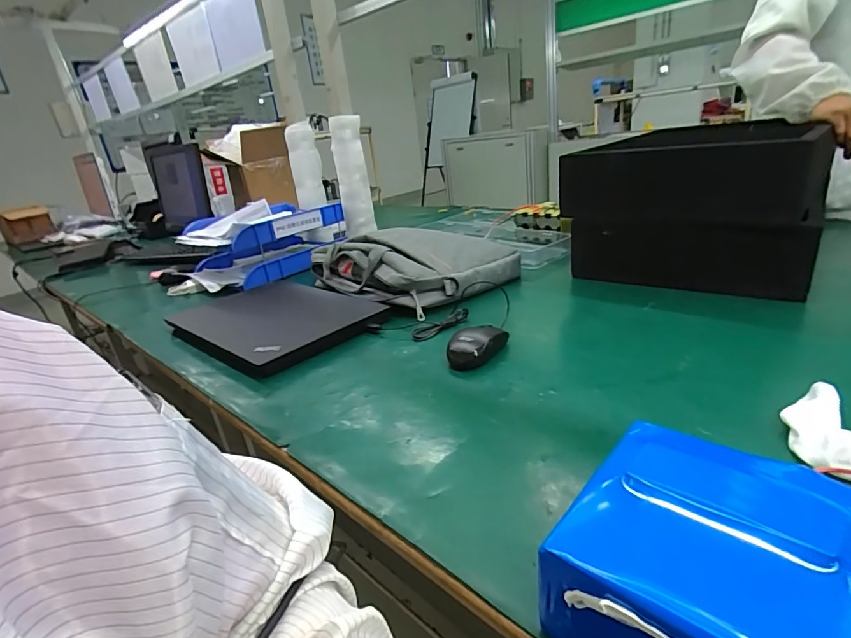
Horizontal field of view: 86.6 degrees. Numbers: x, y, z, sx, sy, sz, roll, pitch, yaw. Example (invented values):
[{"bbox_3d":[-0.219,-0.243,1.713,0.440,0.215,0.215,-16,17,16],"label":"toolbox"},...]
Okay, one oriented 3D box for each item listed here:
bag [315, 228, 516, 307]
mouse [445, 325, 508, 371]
[{"bbox_3d":[-0.038,-0.123,0.949,0.297,0.098,0.372,-26,30,-37],"label":"bag"},{"bbox_3d":[0.075,0.035,0.634,0.055,0.033,0.106,17,33,42],"label":"mouse"}]

